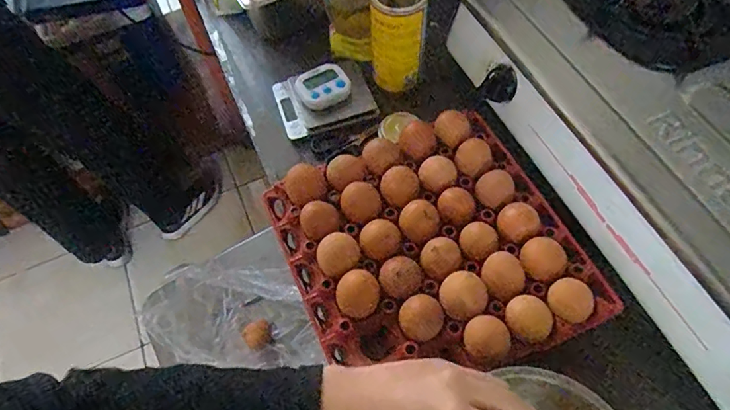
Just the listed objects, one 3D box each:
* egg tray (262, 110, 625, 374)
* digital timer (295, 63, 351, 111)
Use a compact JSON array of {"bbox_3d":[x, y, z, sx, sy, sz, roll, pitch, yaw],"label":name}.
[{"bbox_3d":[0.067,0.044,0.521,0.277,0.056,0.274,-22,61,-10],"label":"egg tray"},{"bbox_3d":[-0.057,-0.161,0.659,0.066,0.024,0.059,-23,61,-10],"label":"digital timer"}]

